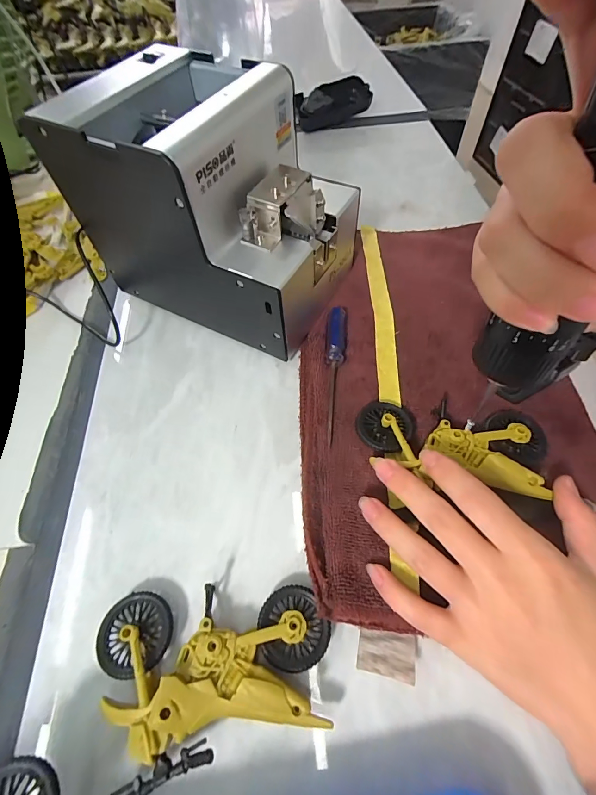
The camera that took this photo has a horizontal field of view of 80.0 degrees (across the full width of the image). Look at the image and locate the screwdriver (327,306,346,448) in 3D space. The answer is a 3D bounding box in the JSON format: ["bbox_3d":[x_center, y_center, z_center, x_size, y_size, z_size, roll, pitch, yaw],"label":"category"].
[{"bbox_3d":[0.030,-0.022,0.267,0.014,0.014,0.114,1,58,2],"label":"screwdriver"}]

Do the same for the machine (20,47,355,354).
[{"bbox_3d":[-0.062,-0.149,0.269,0.187,0.128,0.134,20,64,15],"label":"machine"}]

